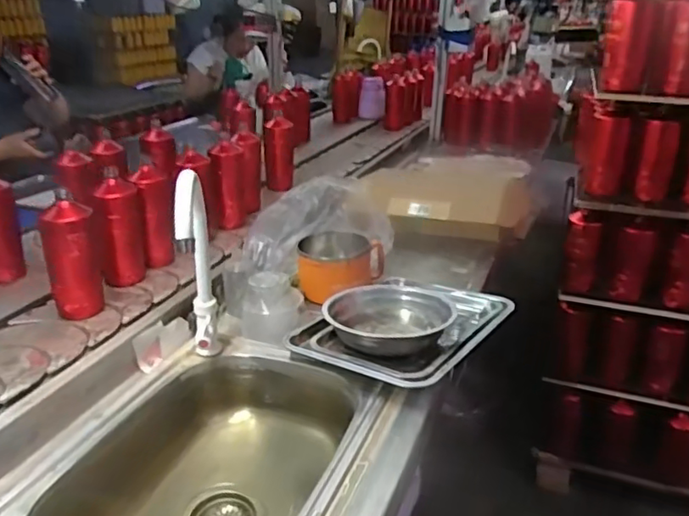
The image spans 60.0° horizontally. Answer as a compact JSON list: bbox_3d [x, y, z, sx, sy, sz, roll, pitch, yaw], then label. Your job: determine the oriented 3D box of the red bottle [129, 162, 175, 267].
[{"bbox_3d":[-0.367,-0.078,1.144,0.068,0.184,0.063,-5,26,-13],"label":"red bottle"}]

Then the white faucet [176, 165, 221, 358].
[{"bbox_3d":[-0.197,0.023,0.815,0.040,0.289,0.151,-5,26,-12],"label":"white faucet"}]

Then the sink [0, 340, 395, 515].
[{"bbox_3d":[-0.156,0.279,0.760,0.332,0.133,0.438,11,27,19],"label":"sink"}]

